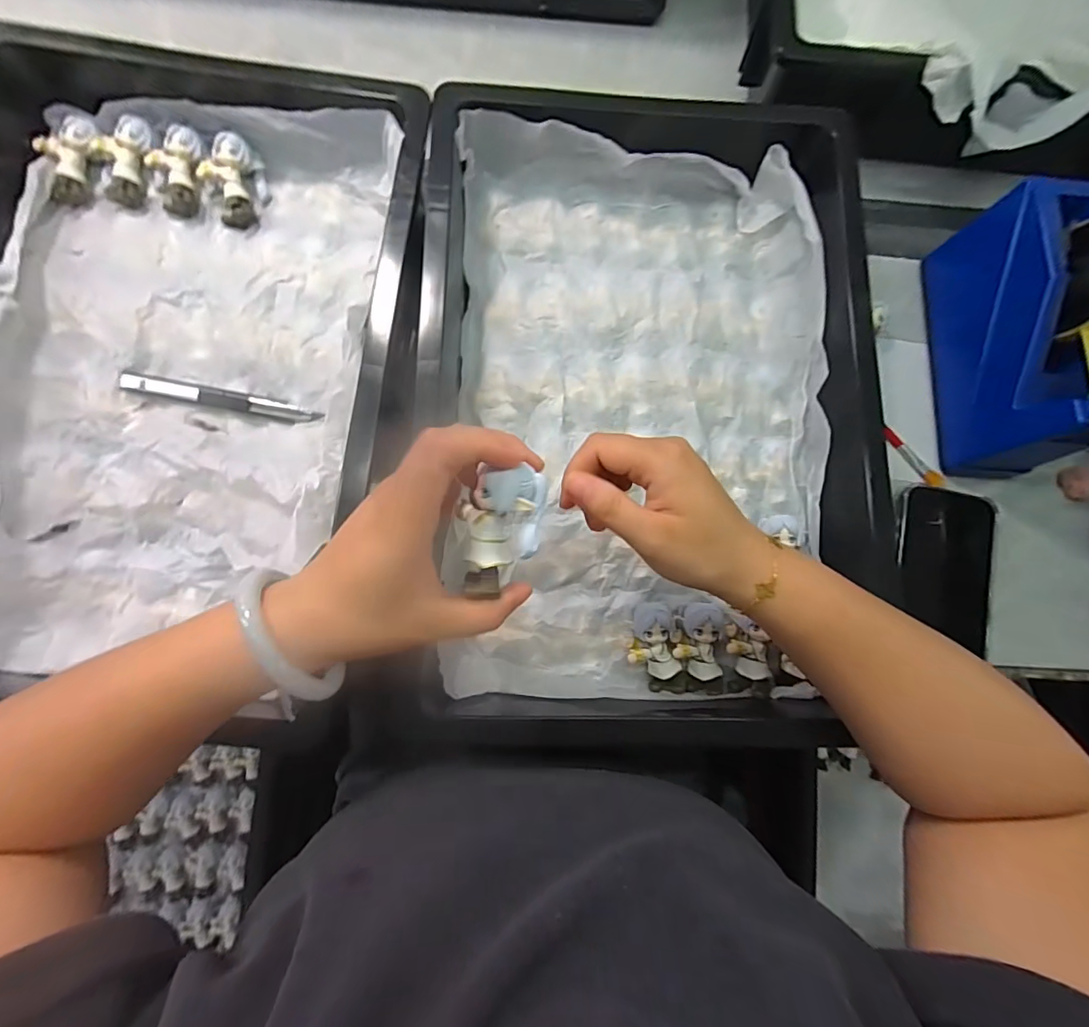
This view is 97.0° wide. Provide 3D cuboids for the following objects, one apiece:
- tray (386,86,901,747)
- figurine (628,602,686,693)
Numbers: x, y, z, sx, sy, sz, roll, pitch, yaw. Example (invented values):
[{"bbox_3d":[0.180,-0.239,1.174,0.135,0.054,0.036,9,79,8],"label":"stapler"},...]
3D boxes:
[{"bbox_3d":[0.062,-0.084,0.354,0.299,0.074,0.451,2,81,-4],"label":"tray"},{"bbox_3d":[0.075,0.094,0.331,0.033,0.021,0.064,-16,101,-6],"label":"figurine"}]

